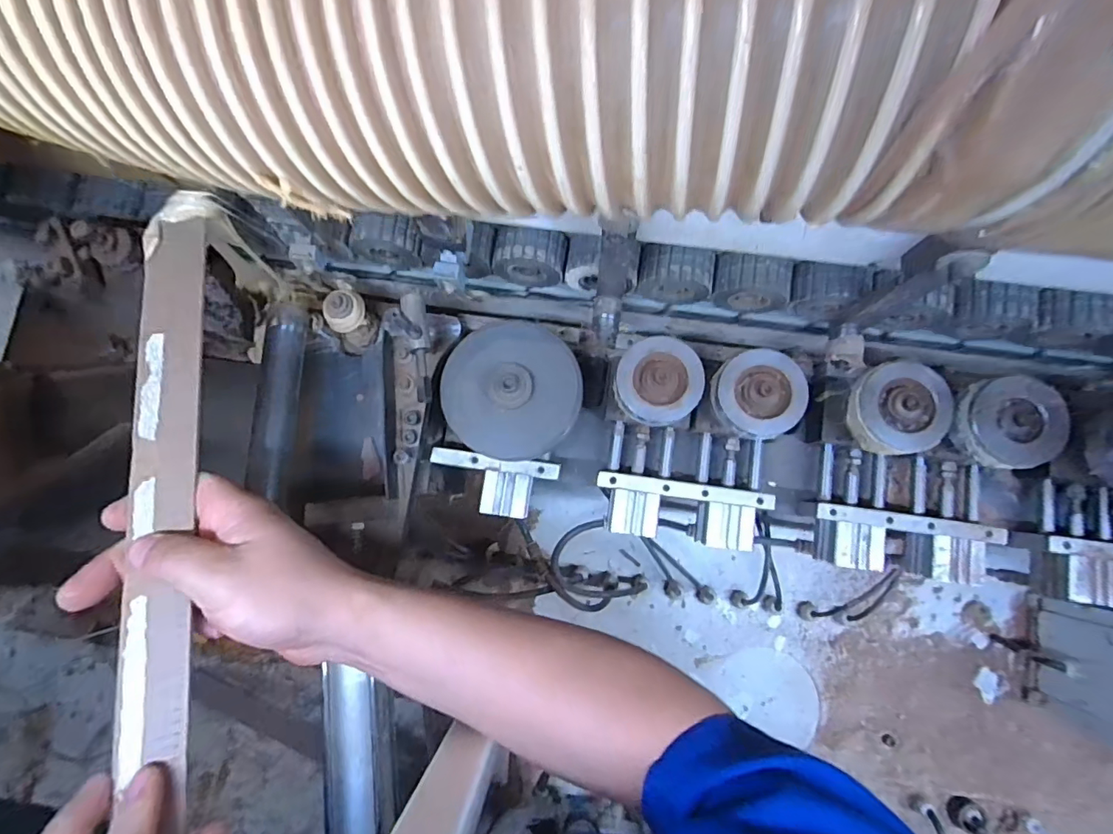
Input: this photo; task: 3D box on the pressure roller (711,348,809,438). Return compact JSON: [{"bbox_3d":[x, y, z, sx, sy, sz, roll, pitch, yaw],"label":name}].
[{"bbox_3d":[0.171,-0.020,0.425,0.071,0.020,0.072,0,82,2],"label":"pressure roller"}]

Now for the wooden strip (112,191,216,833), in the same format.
[{"bbox_3d":[-0.229,0.043,0.295,0.035,0.007,0.388,-3,76,-17],"label":"wooden strip"}]

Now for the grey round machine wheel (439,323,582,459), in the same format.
[{"bbox_3d":[-0.039,-0.023,0.431,0.116,0.032,0.112,0,82,2],"label":"grey round machine wheel"}]

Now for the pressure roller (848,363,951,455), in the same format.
[{"bbox_3d":[0.289,-0.007,0.423,0.074,0.030,0.073,-11,81,1],"label":"pressure roller"}]

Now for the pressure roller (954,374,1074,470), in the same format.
[{"bbox_3d":[0.371,0.005,0.415,0.077,0.023,0.071,0,82,2],"label":"pressure roller"}]

